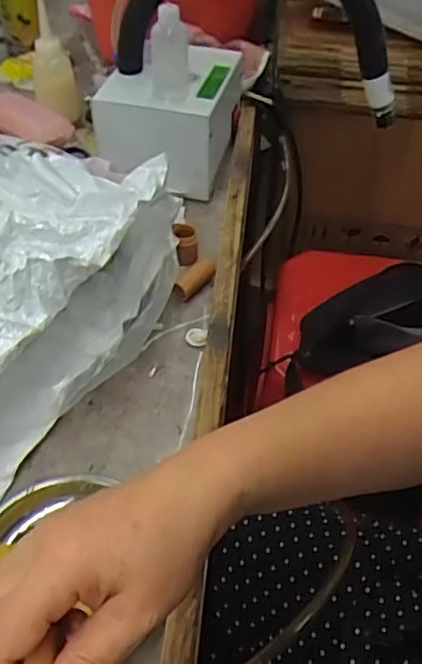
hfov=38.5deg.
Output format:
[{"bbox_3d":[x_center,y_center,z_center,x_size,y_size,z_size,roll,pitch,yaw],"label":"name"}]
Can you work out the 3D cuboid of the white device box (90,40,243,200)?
[{"bbox_3d":[-0.055,-0.251,0.694,0.146,0.104,0.151,9,48,7],"label":"white device box"}]

